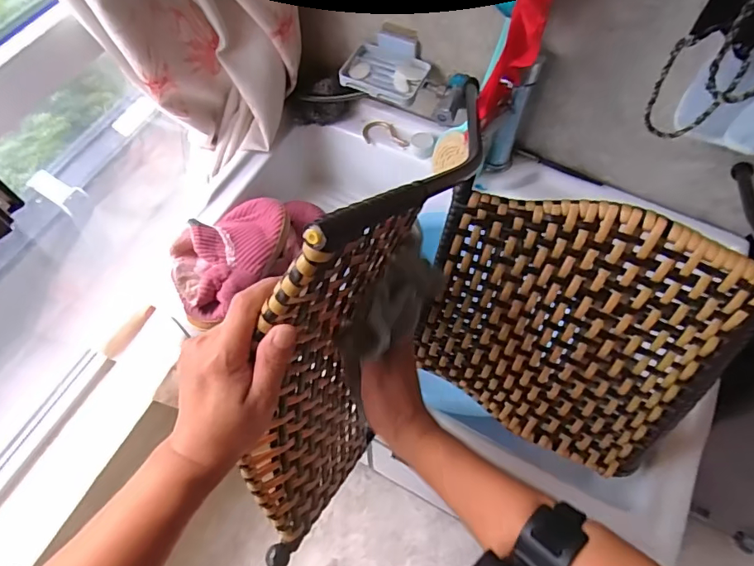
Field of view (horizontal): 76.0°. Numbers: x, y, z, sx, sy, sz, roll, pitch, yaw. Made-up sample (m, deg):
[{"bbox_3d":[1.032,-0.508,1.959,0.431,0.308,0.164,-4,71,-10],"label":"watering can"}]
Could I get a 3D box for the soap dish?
[{"bbox_3d":[0.011,-0.342,0.750,0.131,0.058,0.096,23,66,14],"label":"soap dish"}]

